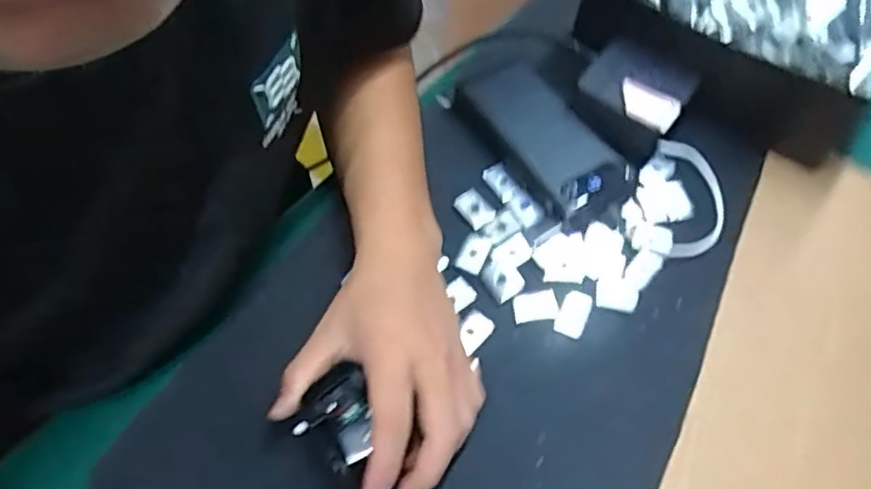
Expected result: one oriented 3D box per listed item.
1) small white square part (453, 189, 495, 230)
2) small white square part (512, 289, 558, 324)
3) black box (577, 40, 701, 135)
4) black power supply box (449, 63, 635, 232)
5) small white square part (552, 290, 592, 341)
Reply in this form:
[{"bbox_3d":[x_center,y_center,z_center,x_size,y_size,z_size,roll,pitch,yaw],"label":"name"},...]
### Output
[{"bbox_3d":[0.029,-0.028,0.474,0.021,0.008,0.031,-32,63,-20],"label":"small white square part"},{"bbox_3d":[0.068,0.042,0.431,0.029,0.007,0.018,-8,57,-7],"label":"small white square part"},{"bbox_3d":[0.156,-0.121,0.498,0.078,0.027,0.055,30,80,14],"label":"black box"},{"bbox_3d":[0.082,-0.083,0.500,0.069,0.028,0.153,-28,62,-18],"label":"black power supply box"},{"bbox_3d":[0.095,0.047,0.432,0.020,0.005,0.033,22,59,12],"label":"small white square part"}]

